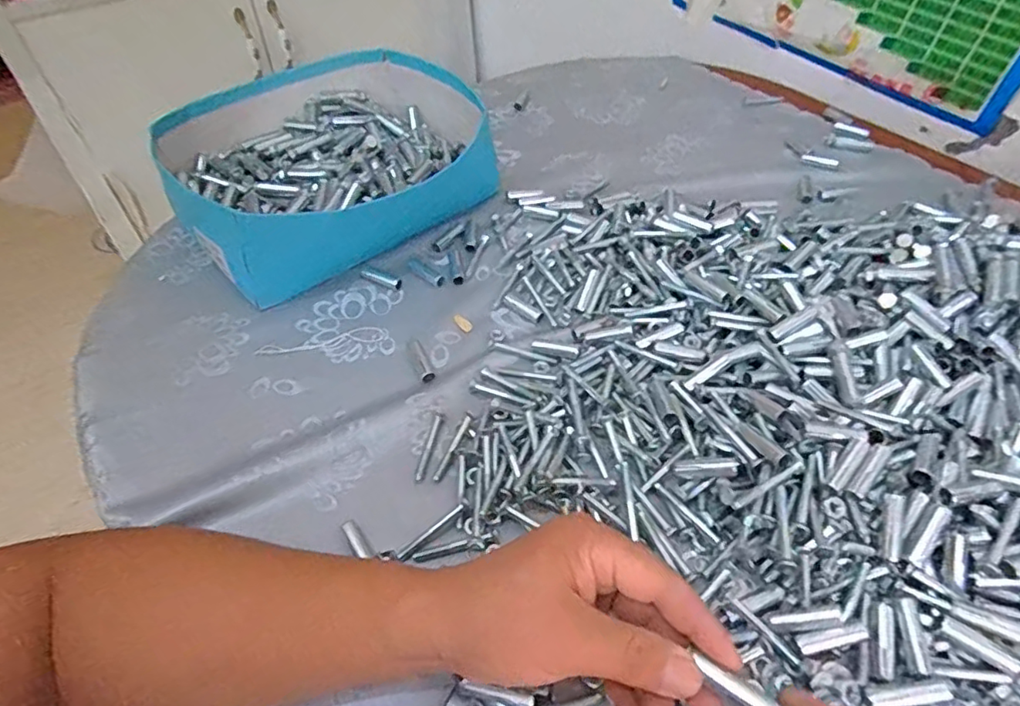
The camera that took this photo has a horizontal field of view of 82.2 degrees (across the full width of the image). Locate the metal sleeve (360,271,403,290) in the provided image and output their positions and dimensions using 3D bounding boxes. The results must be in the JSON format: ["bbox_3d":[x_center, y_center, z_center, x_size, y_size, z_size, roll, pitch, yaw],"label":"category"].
[{"bbox_3d":[-0.117,-0.068,0.534,0.044,0.008,0.010,22,53,17],"label":"metal sleeve"}]

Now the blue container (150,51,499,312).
[{"bbox_3d":[-0.171,-0.190,0.588,0.296,0.086,0.254,-24,54,-20],"label":"blue container"}]

